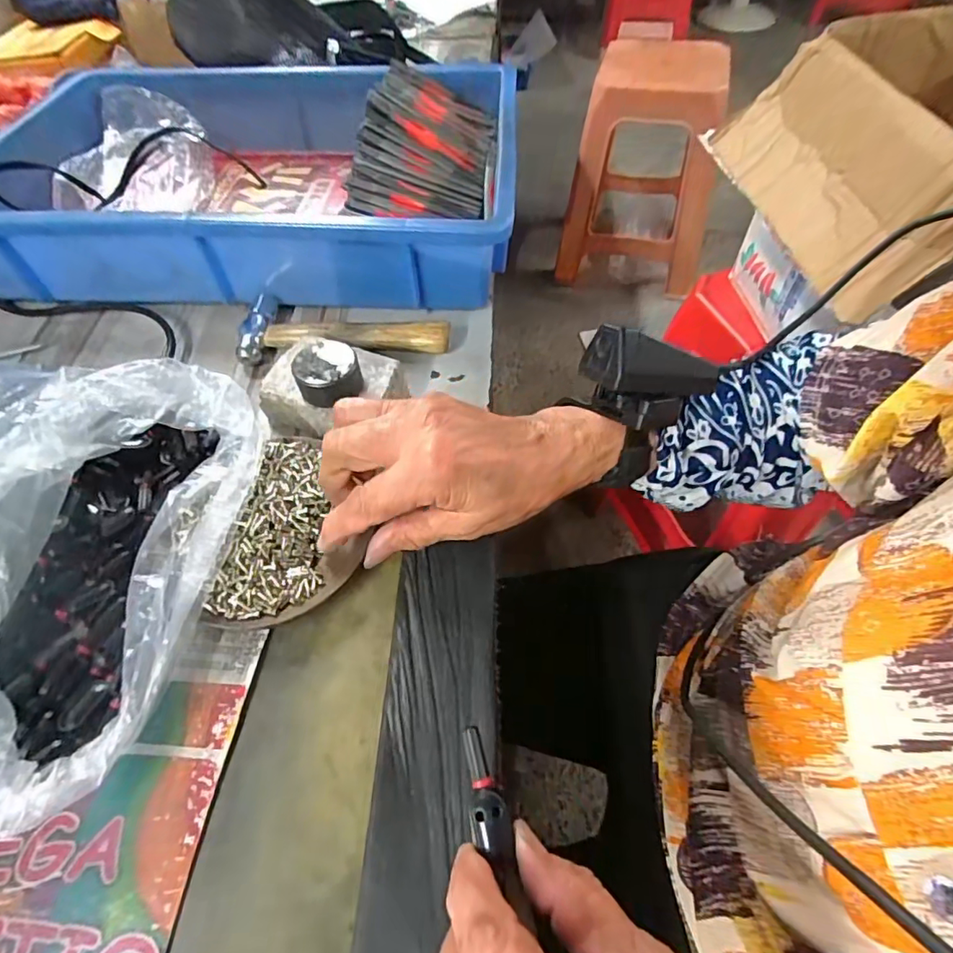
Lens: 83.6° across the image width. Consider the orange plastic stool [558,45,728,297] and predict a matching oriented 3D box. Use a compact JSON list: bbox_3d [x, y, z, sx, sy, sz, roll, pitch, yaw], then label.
[{"bbox_3d":[0.432,-0.783,1.368,0.357,0.472,0.335,10,55,10],"label":"orange plastic stool"}]

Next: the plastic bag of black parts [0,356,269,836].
[{"bbox_3d":[-0.267,0.027,0.260,0.270,0.068,0.230,6,55,7],"label":"plastic bag of black parts"}]

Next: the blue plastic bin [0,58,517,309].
[{"bbox_3d":[-0.182,-0.270,0.464,0.426,0.079,0.297,1,54,4],"label":"blue plastic bin"}]

